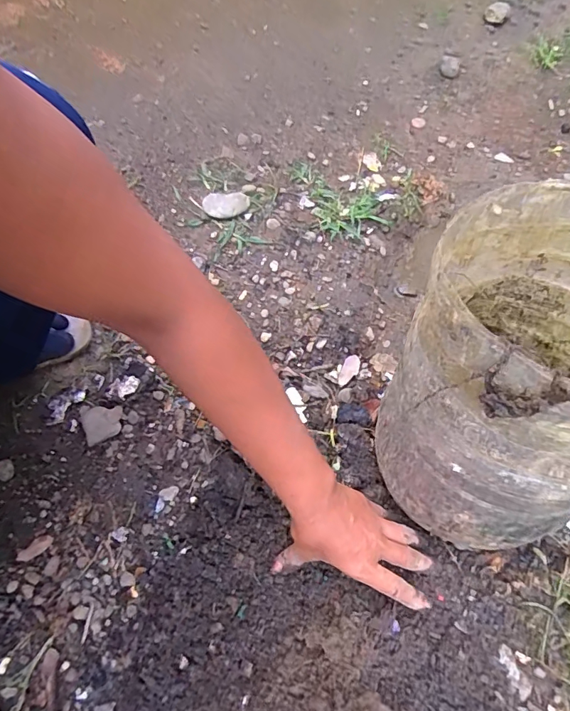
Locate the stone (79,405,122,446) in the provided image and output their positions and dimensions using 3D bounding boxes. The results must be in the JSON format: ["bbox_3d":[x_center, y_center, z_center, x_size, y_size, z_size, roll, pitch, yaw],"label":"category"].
[{"bbox_3d":[-0.201,0.070,0.504,0.043,0.011,0.048,-22,66,-13],"label":"stone"}]

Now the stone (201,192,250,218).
[{"bbox_3d":[-0.083,-0.212,0.653,0.065,0.018,0.038,-6,64,-6],"label":"stone"}]

